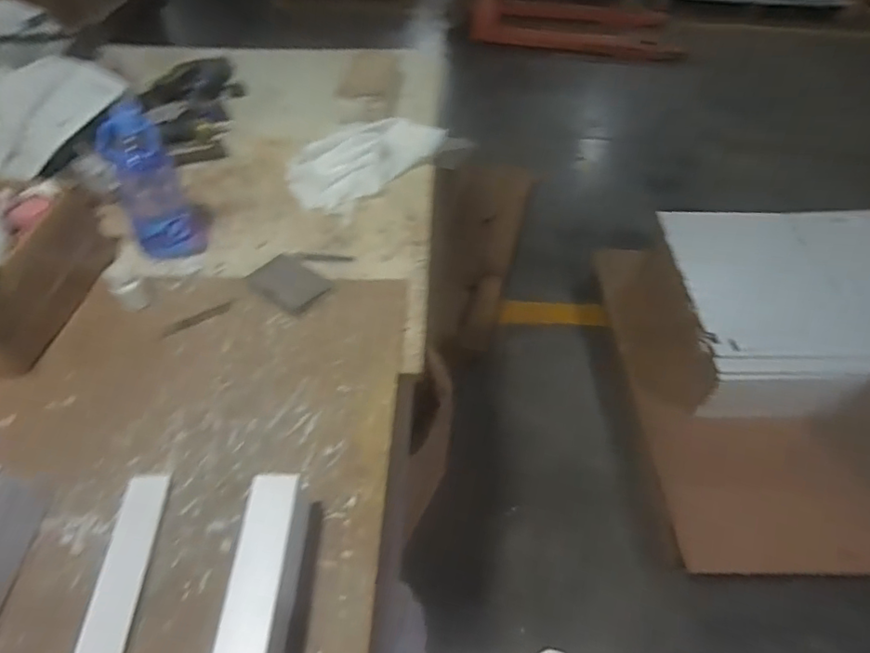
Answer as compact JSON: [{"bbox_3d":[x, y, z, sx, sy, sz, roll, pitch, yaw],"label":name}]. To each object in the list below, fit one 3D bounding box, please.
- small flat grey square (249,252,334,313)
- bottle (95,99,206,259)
[{"bbox_3d":[-0.209,-0.062,0.772,0.115,0.016,0.075,32,55,28],"label":"small flat grey square"},{"bbox_3d":[-0.408,-0.202,0.771,0.094,0.218,0.095,-25,52,-20],"label":"bottle"}]

